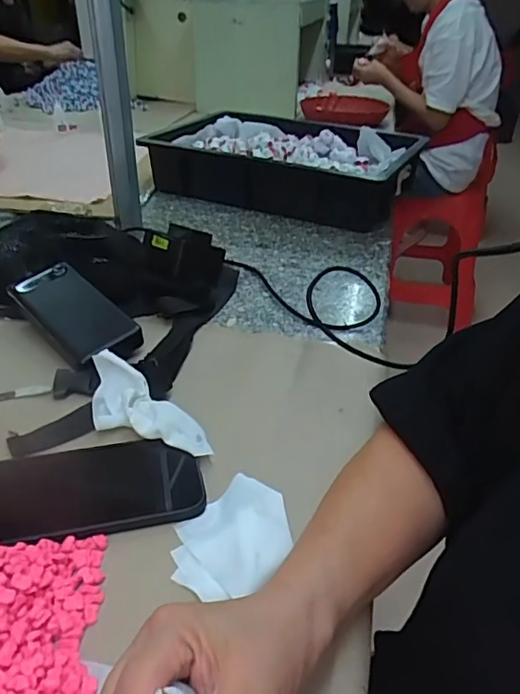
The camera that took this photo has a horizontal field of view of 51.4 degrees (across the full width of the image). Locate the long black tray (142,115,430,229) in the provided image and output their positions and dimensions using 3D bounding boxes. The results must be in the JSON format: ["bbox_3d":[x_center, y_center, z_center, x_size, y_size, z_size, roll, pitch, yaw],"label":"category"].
[{"bbox_3d":[0.053,-0.357,1.044,0.452,0.096,0.323,14,36,20],"label":"long black tray"}]

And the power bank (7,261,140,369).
[{"bbox_3d":[-0.200,-0.040,0.573,0.075,0.020,0.156,-38,58,-21],"label":"power bank"}]

